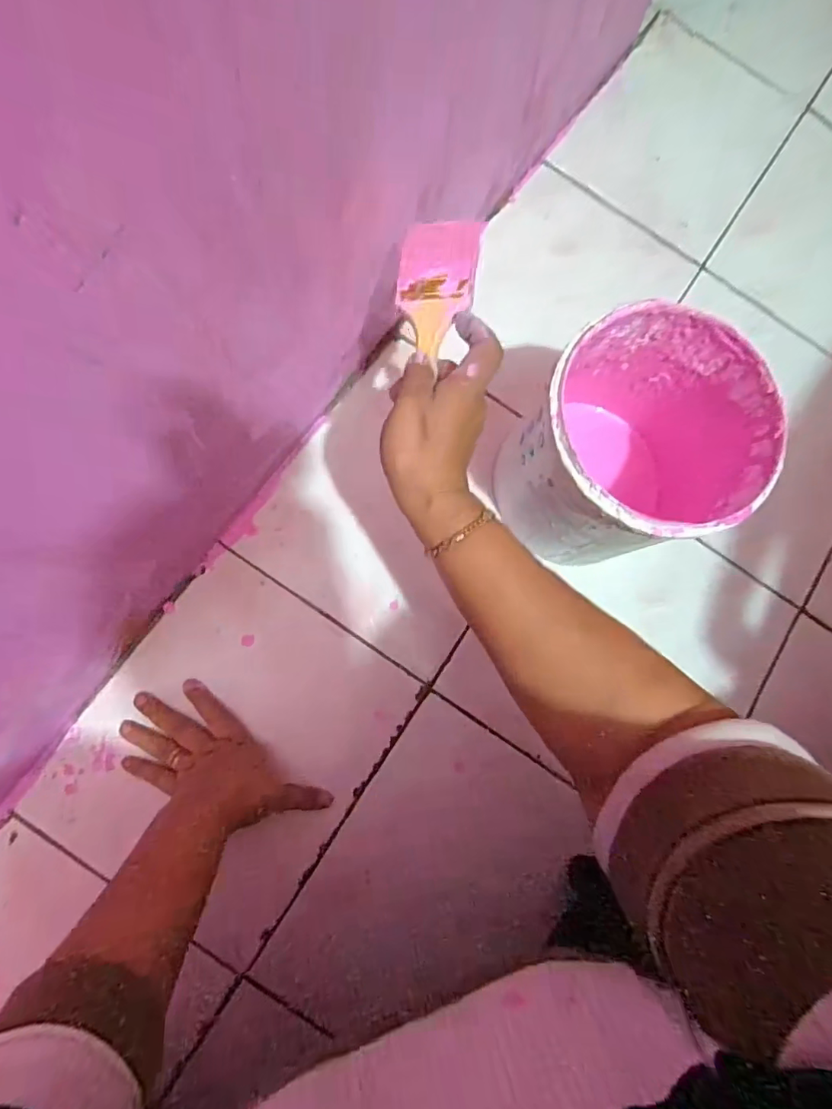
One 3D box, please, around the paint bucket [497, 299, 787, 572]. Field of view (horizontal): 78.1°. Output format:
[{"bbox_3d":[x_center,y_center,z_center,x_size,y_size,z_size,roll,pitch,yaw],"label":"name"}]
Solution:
[{"bbox_3d":[0.176,-0.091,0.448,0.171,0.159,0.168,1,81,-6],"label":"paint bucket"}]

